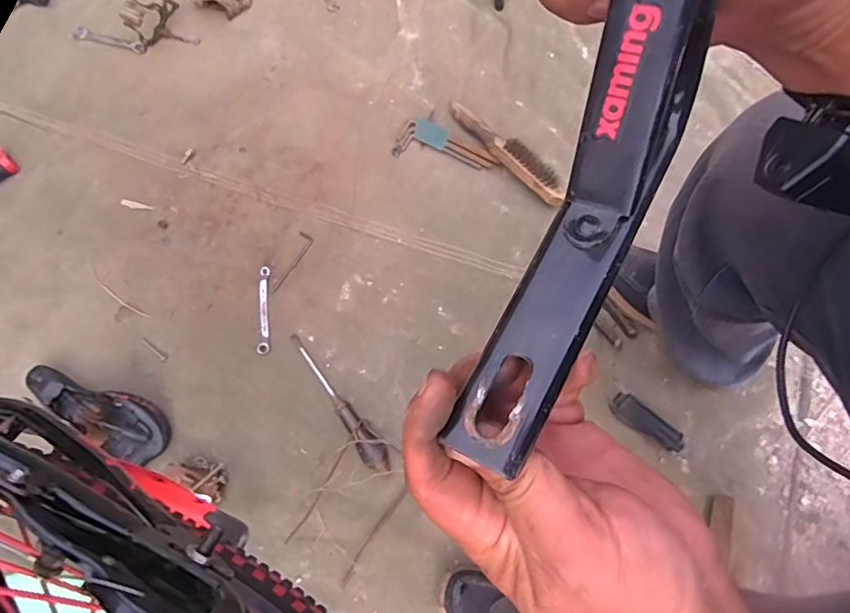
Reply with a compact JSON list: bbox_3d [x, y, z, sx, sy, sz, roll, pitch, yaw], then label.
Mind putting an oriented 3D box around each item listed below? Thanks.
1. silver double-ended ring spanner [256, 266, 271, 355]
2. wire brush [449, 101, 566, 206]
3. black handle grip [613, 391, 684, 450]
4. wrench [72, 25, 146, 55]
[{"bbox_3d":[-0.246,0.003,0.825,0.018,0.004,0.140,-3,69,0],"label":"silver double-ended ring spanner"},{"bbox_3d":[0.136,-0.261,0.898,0.046,0.034,0.258,-39,73,-13],"label":"wire brush"},{"bbox_3d":[0.306,0.159,0.739,0.100,0.014,0.036,37,74,14],"label":"black handle grip"},{"bbox_3d":[-0.608,-0.510,1.034,0.150,0.006,0.031,18,70,8],"label":"wrench"}]

